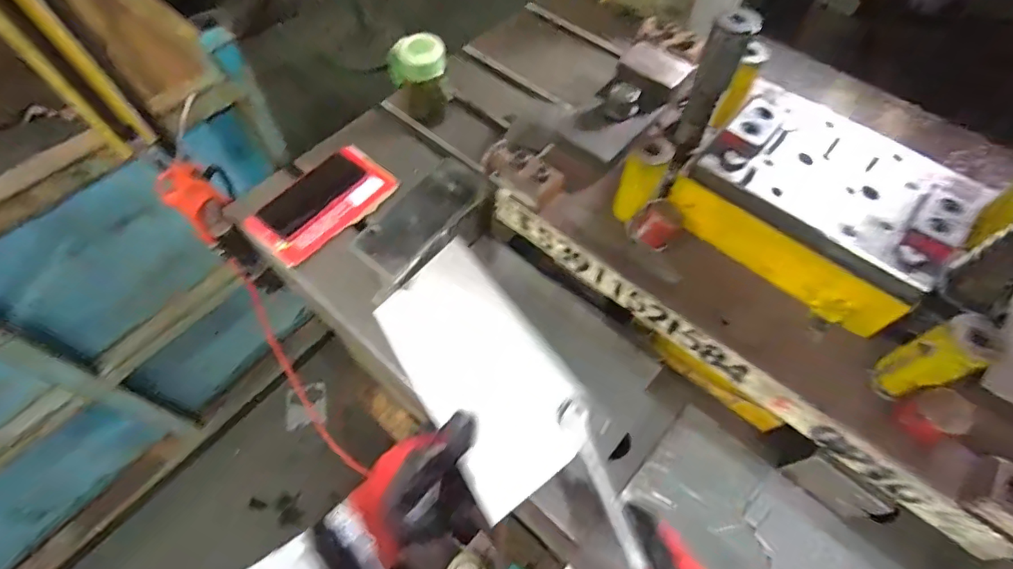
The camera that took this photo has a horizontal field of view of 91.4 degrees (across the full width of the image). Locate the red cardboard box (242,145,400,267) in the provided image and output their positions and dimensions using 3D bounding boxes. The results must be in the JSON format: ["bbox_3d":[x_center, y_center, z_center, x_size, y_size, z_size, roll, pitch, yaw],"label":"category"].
[{"bbox_3d":[-0.263,-0.119,0.718,0.111,0.029,0.200,36,65,18],"label":"red cardboard box"}]

